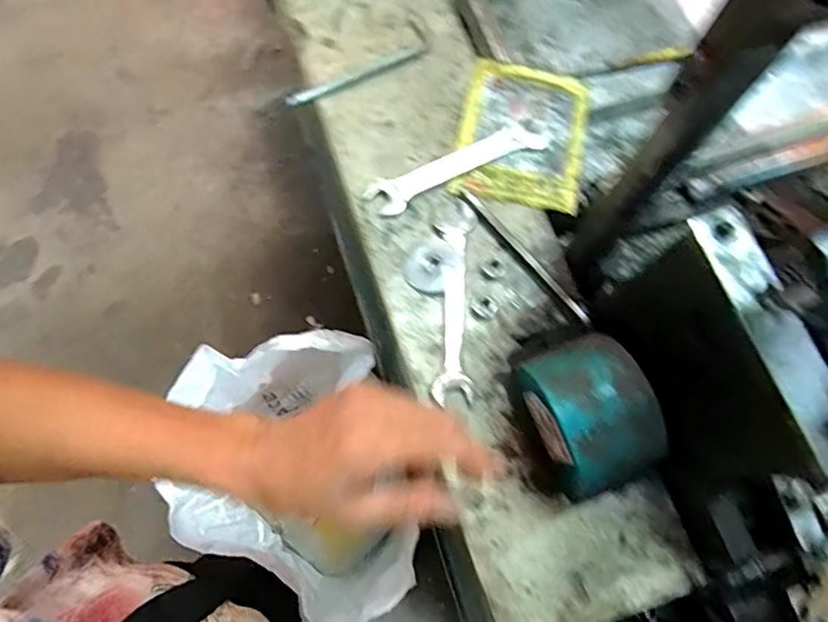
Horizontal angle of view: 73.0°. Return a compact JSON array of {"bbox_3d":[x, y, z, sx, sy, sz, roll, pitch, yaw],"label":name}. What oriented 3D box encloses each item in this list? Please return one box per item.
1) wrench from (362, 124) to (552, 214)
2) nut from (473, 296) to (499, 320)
[{"bbox_3d":[0.039,-0.130,0.502,0.169,0.010,0.033,-26,76,-10],"label":"wrench"},{"bbox_3d":[0.060,-0.003,0.468,0.019,0.006,0.020,1,73,-2],"label":"nut"}]

